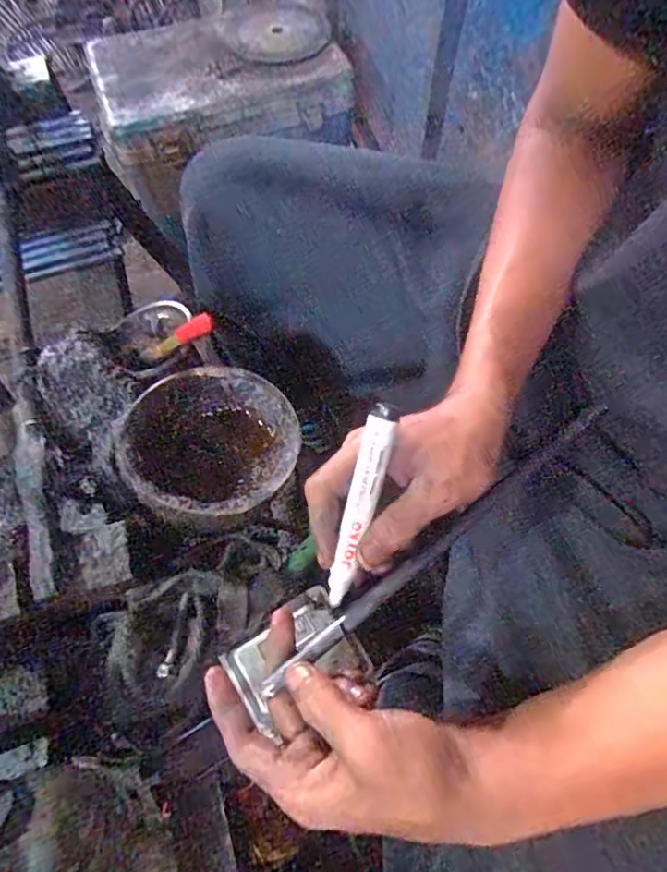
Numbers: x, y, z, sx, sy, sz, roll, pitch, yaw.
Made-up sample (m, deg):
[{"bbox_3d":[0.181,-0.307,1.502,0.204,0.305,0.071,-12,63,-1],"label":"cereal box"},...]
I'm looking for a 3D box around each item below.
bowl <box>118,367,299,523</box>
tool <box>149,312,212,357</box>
[{"bbox_3d":[-0.089,0.007,0.384,0.127,0.041,0.127,8,56,-12],"label":"bowl"},{"bbox_3d":[-0.107,-0.067,0.355,0.011,0.114,0.011,2,87,-34],"label":"tool"}]

